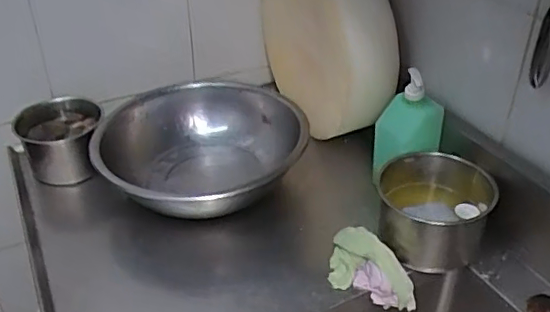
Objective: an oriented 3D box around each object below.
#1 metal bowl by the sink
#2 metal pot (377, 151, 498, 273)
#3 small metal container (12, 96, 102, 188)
[{"bbox_3d":[-0.149,0.007,1.025,0.357,0.145,0.346,0,35,0],"label":"metal bowl by the sink"},{"bbox_3d":[0.244,0.085,0.885,0.165,0.125,0.160,0,35,0],"label":"metal pot"},{"bbox_3d":[-0.402,-0.024,1.077,0.148,0.113,0.148,1,35,1],"label":"small metal container"}]

